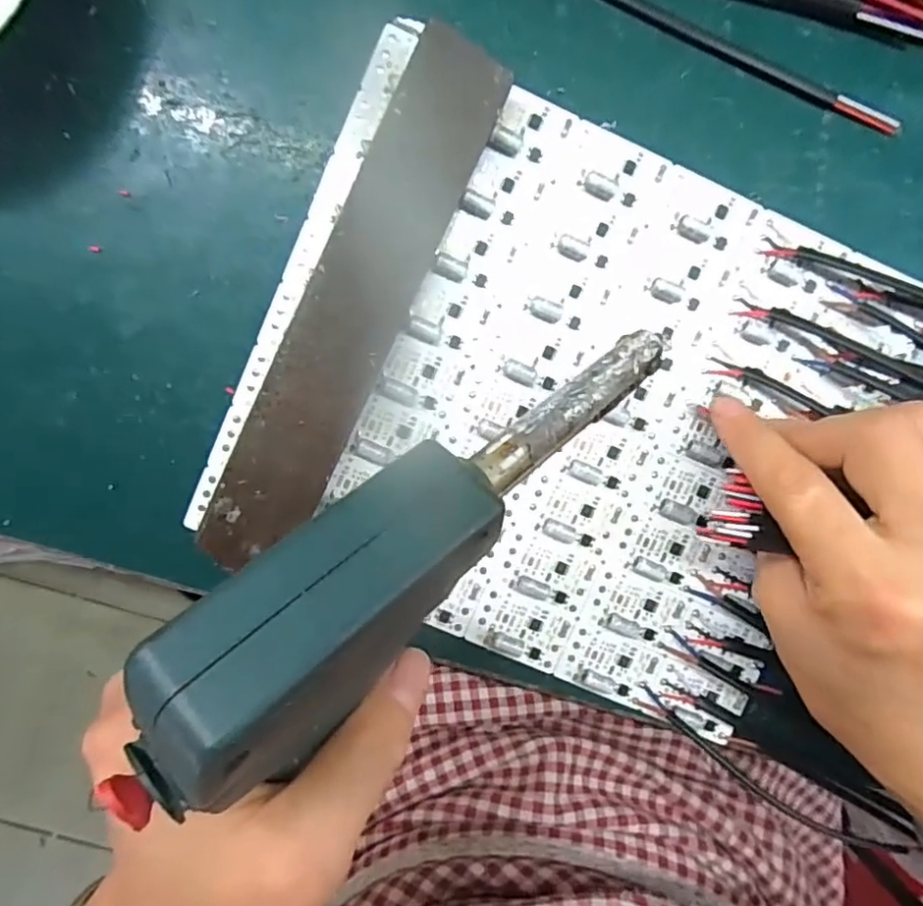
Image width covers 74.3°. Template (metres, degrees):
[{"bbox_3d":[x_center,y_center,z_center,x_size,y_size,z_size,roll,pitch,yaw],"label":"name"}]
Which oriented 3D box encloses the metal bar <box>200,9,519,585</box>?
[{"bbox_3d":[-0.039,-0.051,0.222,0.034,0.024,0.193,25,95,-4],"label":"metal bar"}]

